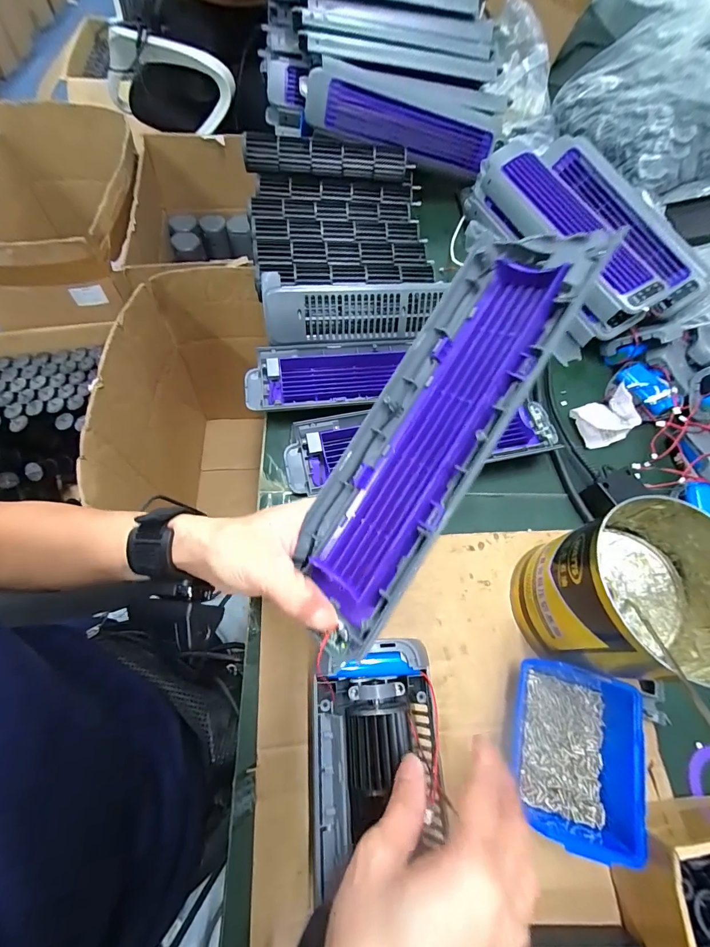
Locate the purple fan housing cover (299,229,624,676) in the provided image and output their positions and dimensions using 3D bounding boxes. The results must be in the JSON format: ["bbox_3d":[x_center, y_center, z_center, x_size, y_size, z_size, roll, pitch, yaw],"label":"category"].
[{"bbox_3d":[0.039,-0.016,0.228,0.075,0.045,0.269,31,89,10],"label":"purple fan housing cover"}]

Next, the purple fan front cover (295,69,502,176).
[{"bbox_3d":[0.071,-0.487,0.533,0.279,0.067,0.051,-1,66,-19],"label":"purple fan front cover"}]

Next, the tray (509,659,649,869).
[{"bbox_3d":[0.165,0.208,0.293,0.086,0.044,0.111,15,65,1],"label":"tray"}]

